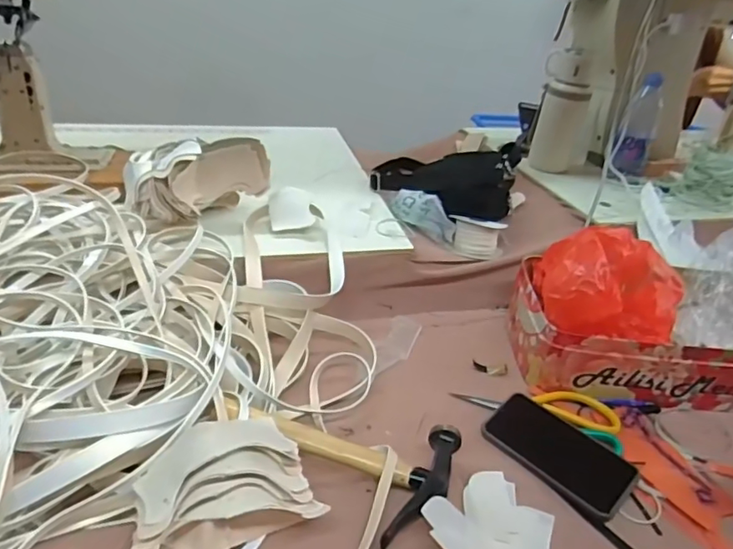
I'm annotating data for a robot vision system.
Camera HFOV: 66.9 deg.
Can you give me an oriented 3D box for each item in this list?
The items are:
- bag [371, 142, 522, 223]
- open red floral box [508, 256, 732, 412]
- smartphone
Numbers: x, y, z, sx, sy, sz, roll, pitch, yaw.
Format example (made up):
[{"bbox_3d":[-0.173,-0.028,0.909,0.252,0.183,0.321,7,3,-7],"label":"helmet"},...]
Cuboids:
[{"bbox_3d":[0.132,-0.170,0.947,0.230,0.089,0.182,15,33,12],"label":"bag"},{"bbox_3d":[0.363,0.083,0.737,0.320,0.094,0.166,8,32,1],"label":"open red floral box"},{"bbox_3d":[0.208,0.193,0.608,0.155,0.008,0.073,32,62,34],"label":"smartphone"}]

